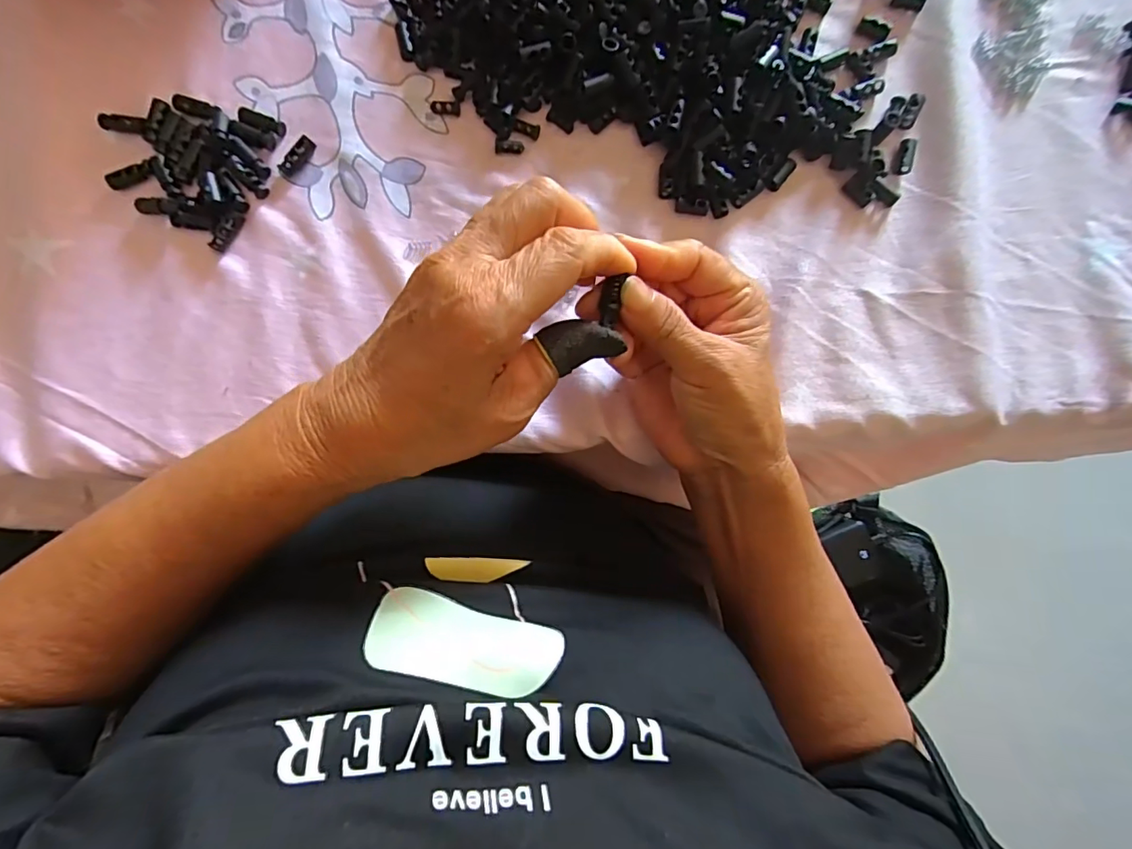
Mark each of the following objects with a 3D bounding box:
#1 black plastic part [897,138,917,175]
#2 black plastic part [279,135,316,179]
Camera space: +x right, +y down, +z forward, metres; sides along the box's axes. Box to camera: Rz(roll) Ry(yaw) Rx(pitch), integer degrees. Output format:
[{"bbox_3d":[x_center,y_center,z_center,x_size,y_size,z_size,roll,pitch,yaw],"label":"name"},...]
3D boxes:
[{"bbox_3d":[0.202,-0.160,0.312,0.008,0.005,0.020,10,86,-1],"label":"black plastic part"},{"bbox_3d":[-0.154,-0.154,0.301,0.009,0.005,0.024,38,86,1],"label":"black plastic part"}]

